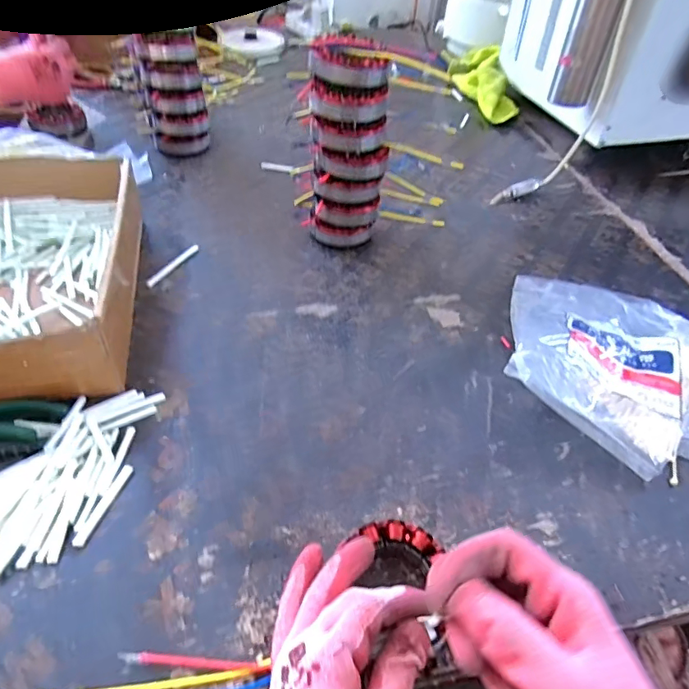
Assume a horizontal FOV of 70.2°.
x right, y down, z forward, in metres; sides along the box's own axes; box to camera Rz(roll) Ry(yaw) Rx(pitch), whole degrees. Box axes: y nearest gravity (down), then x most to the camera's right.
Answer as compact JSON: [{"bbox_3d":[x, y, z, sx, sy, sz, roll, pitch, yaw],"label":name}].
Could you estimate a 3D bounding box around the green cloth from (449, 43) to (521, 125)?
[{"bbox_3d":[0.292,-0.558,1.044,0.102,0.077,0.278,1,46,-3],"label":"green cloth"}]

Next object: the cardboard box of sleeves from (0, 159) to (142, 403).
[{"bbox_3d":[-0.358,-0.096,0.527,0.249,0.091,0.376,-7,47,-11],"label":"cardboard box of sleeves"}]

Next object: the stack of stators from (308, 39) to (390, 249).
[{"bbox_3d":[0.005,-0.227,0.589,0.088,0.226,0.072,3,46,-2],"label":"stack of stators"}]

